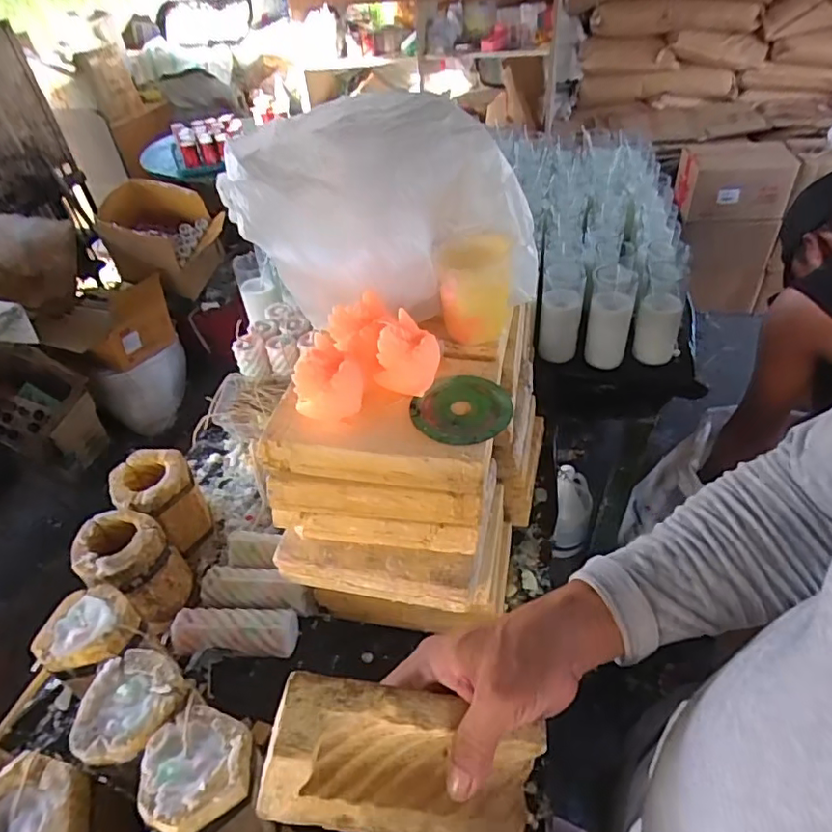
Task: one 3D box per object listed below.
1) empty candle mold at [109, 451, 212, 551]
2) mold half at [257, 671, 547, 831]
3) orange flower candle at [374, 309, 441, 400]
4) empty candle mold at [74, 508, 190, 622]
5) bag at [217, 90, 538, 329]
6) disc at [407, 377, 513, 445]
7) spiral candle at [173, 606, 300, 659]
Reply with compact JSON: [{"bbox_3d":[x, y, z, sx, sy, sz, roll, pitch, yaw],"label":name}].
[{"bbox_3d":[-0.336,0.112,0.743,0.088,0.114,0.086,-3,42,2],"label":"empty candle mold"},{"bbox_3d":[-0.006,0.202,0.329,0.156,0.038,0.080,16,82,-9],"label":"mold half"},{"bbox_3d":[-0.007,-0.056,0.538,0.057,0.063,0.058,6,43,12],"label":"orange flower candle"},{"bbox_3d":[-0.334,0.180,0.670,0.091,0.123,0.087,-3,42,2],"label":"empty candle mold"},{"bbox_3d":[-0.025,-0.201,0.563,0.286,0.191,0.110,-11,43,-6],"label":"bag"},{"bbox_3d":[0.045,-0.008,0.533,0.087,0.005,0.095,-3,42,2],"label":"disc"},{"bbox_3d":[-0.214,0.258,0.666,0.145,0.040,0.049,-3,42,2],"label":"spiral candle"}]

